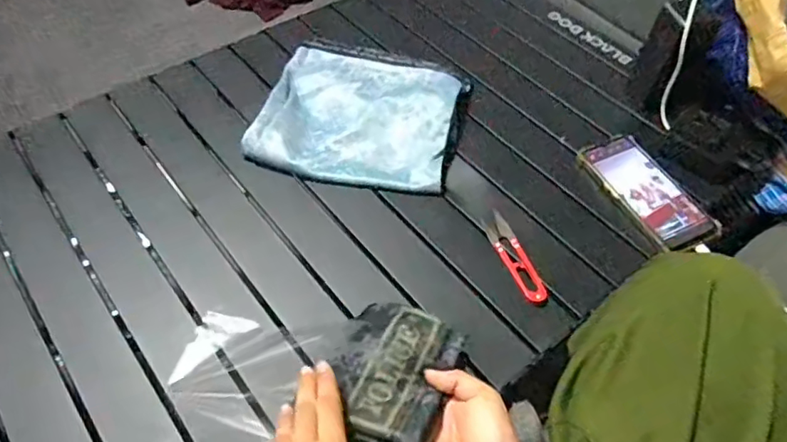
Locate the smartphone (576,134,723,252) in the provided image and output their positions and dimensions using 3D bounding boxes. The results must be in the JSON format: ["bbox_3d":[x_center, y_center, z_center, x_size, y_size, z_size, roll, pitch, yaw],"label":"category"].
[{"bbox_3d":[0.294,-0.037,0.633,0.083,0.014,0.162,-22,59,-15],"label":"smartphone"}]

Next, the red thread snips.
[{"bbox_3d":[0.128,0.036,0.573,0.031,0.008,0.115,-17,57,-15],"label":"red thread snips"}]

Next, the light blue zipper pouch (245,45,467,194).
[{"bbox_3d":[-0.036,-0.142,0.675,0.242,0.042,0.228,12,54,6],"label":"light blue zipper pouch"}]

